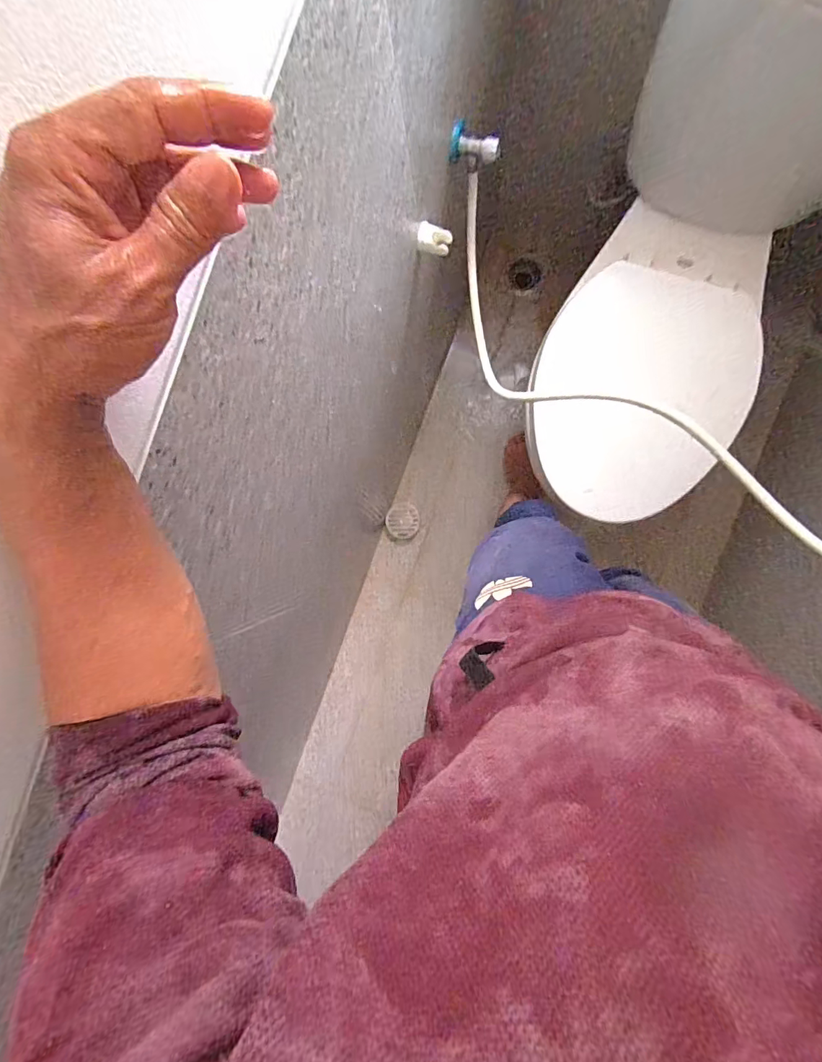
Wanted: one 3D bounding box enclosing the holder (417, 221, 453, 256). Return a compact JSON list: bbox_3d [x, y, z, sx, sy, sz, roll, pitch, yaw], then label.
[{"bbox_3d":[0.034,-0.412,0.655,0.045,0.029,0.031,7,89,8],"label":"holder"}]

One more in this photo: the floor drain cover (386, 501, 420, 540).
[{"bbox_3d":[-0.021,-0.025,1.157,0.081,0.004,0.090,-8,93,-10],"label":"floor drain cover"}]

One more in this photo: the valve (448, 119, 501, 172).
[{"bbox_3d":[0.087,-0.536,0.652,0.062,0.062,0.036,7,89,8],"label":"valve"}]

